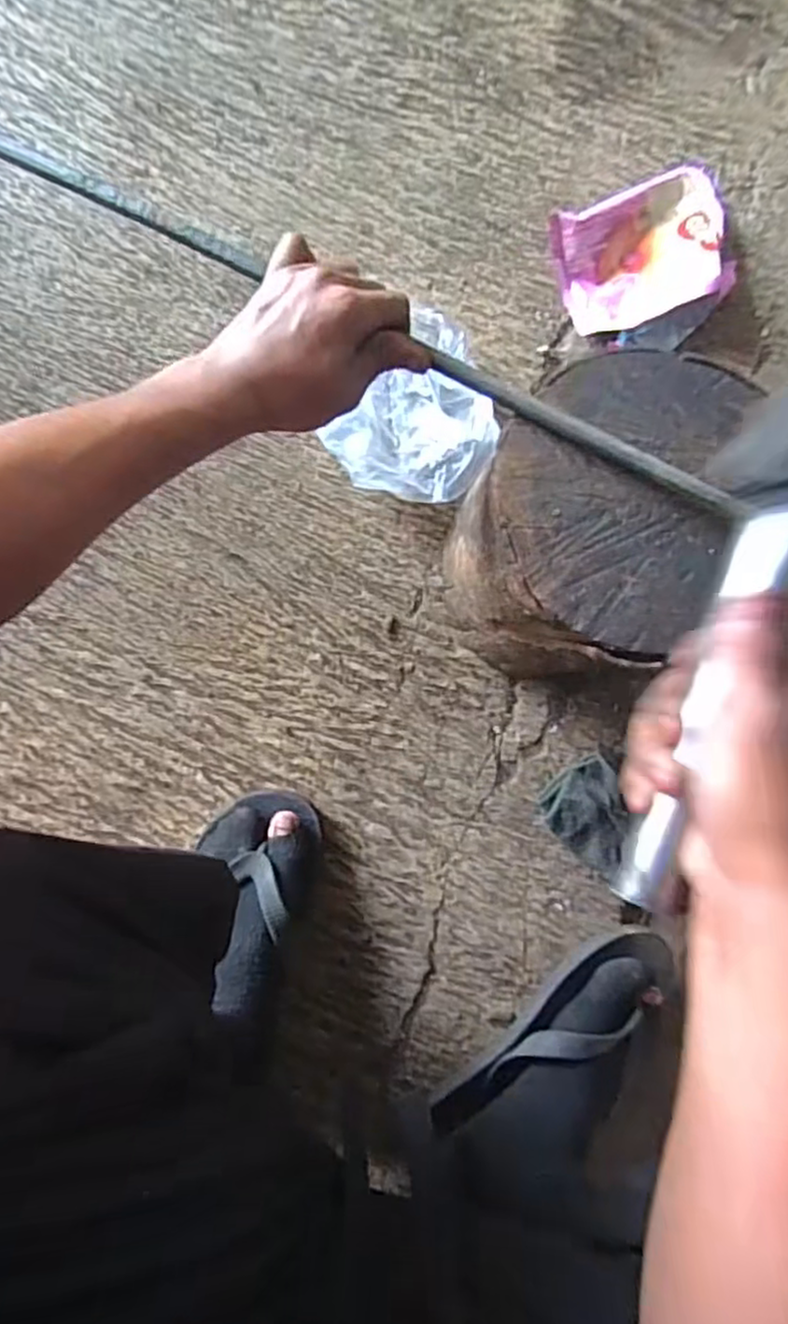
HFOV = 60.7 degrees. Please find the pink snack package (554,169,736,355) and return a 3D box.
[{"bbox_3d":[0.230,-0.355,0.598,0.164,0.036,0.141,-27,90,-3],"label":"pink snack package"}]

